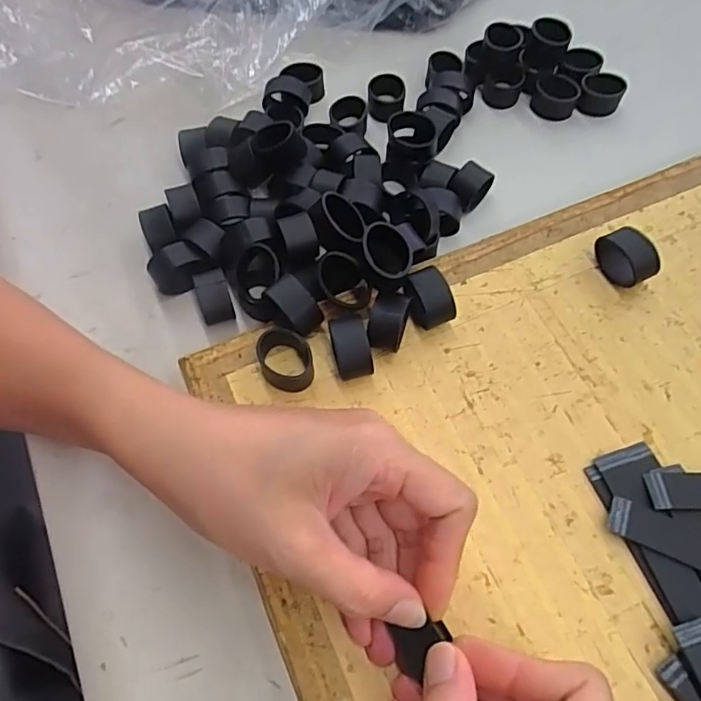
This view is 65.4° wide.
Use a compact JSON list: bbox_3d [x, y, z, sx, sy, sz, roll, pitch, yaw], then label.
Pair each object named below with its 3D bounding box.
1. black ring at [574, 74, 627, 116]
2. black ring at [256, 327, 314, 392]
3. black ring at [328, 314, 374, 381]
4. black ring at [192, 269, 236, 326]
[{"bbox_3d":[0.179,-0.183,0.392,0.029,0.018,0.029,-1,64,3],"label":"black ring"},{"bbox_3d":[-0.034,0.003,0.285,0.027,0.016,0.028,-1,64,3],"label":"black ring"},{"bbox_3d":[0.001,0.000,0.283,0.018,0.023,0.028,-15,64,-4],"label":"black ring"},{"bbox_3d":[-0.077,-0.029,0.311,0.018,0.024,0.026,-14,64,-3],"label":"black ring"}]

